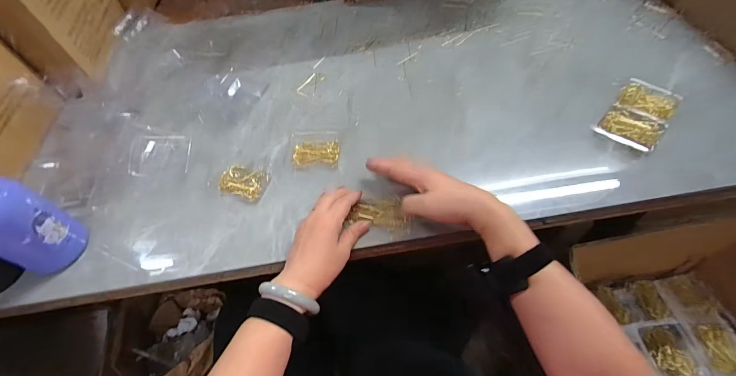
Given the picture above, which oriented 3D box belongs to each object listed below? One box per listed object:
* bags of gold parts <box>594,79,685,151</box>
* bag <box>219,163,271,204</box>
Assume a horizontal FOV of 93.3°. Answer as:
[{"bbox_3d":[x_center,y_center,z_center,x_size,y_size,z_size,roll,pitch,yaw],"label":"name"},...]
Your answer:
[{"bbox_3d":[0.387,-0.105,0.496,0.074,0.019,0.155,36,64,26],"label":"bags of gold parts"},{"bbox_3d":[-0.176,-0.010,0.493,0.068,0.016,0.051,13,56,13],"label":"bag"}]

